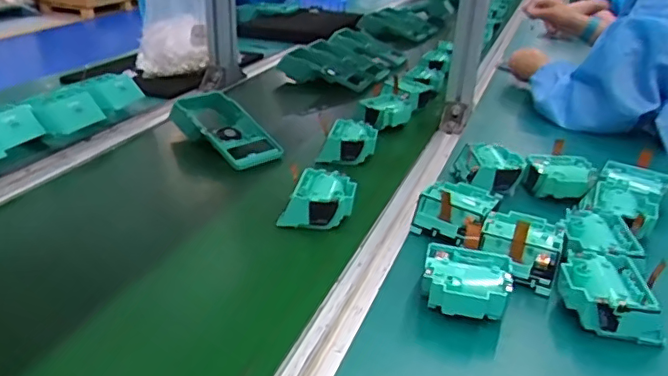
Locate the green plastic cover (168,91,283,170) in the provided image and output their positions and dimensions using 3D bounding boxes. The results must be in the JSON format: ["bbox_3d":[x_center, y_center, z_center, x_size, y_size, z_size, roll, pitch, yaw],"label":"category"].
[{"bbox_3d":[-0.162,-0.093,0.804,0.090,0.047,0.188,-18,33,-35],"label":"green plastic cover"}]

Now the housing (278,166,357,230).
[{"bbox_3d":[-0.016,0.011,0.626,0.078,0.040,0.072,4,26,4],"label":"housing"}]

